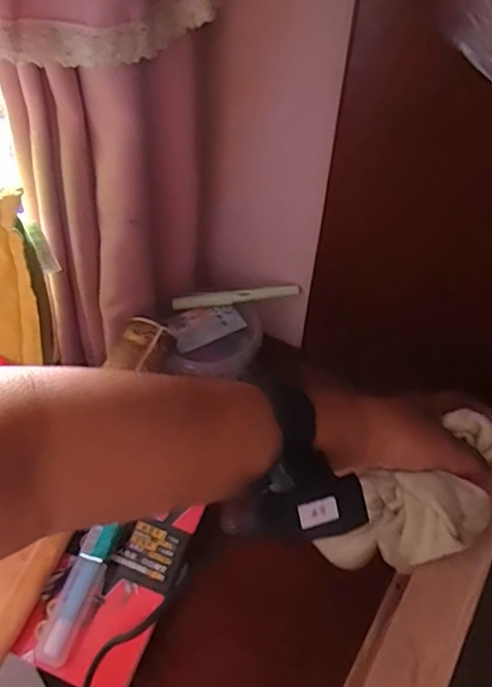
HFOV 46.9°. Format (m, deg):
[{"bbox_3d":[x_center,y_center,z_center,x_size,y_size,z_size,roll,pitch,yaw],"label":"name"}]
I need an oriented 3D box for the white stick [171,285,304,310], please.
[{"bbox_3d":[-0.010,-0.051,0.620,0.137,0.014,0.013,-7,52,-7],"label":"white stick"}]

